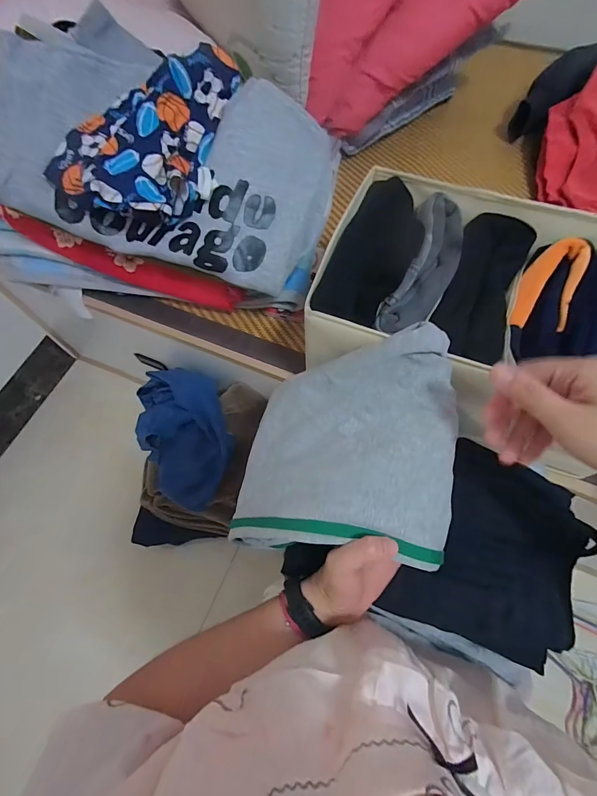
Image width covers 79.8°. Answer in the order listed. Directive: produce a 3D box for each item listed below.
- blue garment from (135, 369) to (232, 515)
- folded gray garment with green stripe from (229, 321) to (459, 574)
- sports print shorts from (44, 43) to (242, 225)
[{"bbox_3d":[-0.198,0.068,0.636,0.153,0.091,0.244,-17,90,3],"label":"blue garment"},{"bbox_3d":[0.035,0.045,0.350,0.212,0.067,0.196,-5,61,29],"label":"folded gray garment with green stripe"},{"bbox_3d":[-0.196,-0.341,0.469,0.185,0.088,0.240,19,67,10],"label":"sports print shorts"}]

